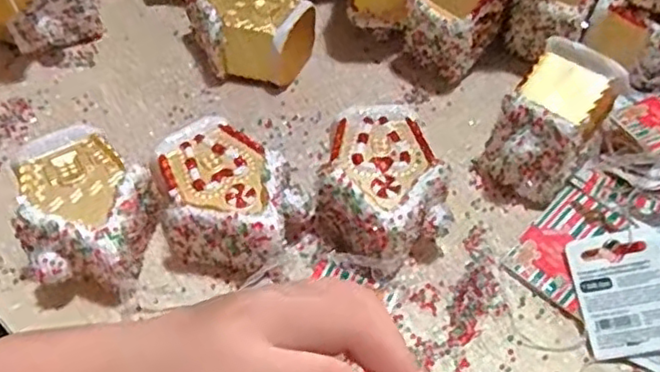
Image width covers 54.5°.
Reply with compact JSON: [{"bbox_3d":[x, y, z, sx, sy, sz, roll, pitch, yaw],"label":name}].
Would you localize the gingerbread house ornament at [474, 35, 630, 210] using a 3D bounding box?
[{"bbox_3d":[0.121,-0.034,0.358,0.050,0.071,0.066,34,59,23],"label":"gingerbread house ornament"}]

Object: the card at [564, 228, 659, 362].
[{"bbox_3d":[0.145,0.053,0.316,0.042,0.004,0.061,-14,65,13],"label":"card"}]

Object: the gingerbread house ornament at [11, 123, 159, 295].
[{"bbox_3d":[-0.123,0.016,0.328,0.065,0.046,0.085,-13,53,-12],"label":"gingerbread house ornament"}]

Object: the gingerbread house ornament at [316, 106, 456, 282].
[{"bbox_3d":[0.026,0.004,0.341,0.061,0.047,0.080,-17,54,-14],"label":"gingerbread house ornament"}]

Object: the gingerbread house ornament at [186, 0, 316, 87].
[{"bbox_3d":[-0.049,-0.101,0.422,0.077,0.047,0.071,-15,54,-13],"label":"gingerbread house ornament"}]

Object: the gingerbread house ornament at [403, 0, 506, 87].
[{"bbox_3d":[0.080,-0.112,0.408,0.052,0.083,0.058,32,58,22],"label":"gingerbread house ornament"}]

